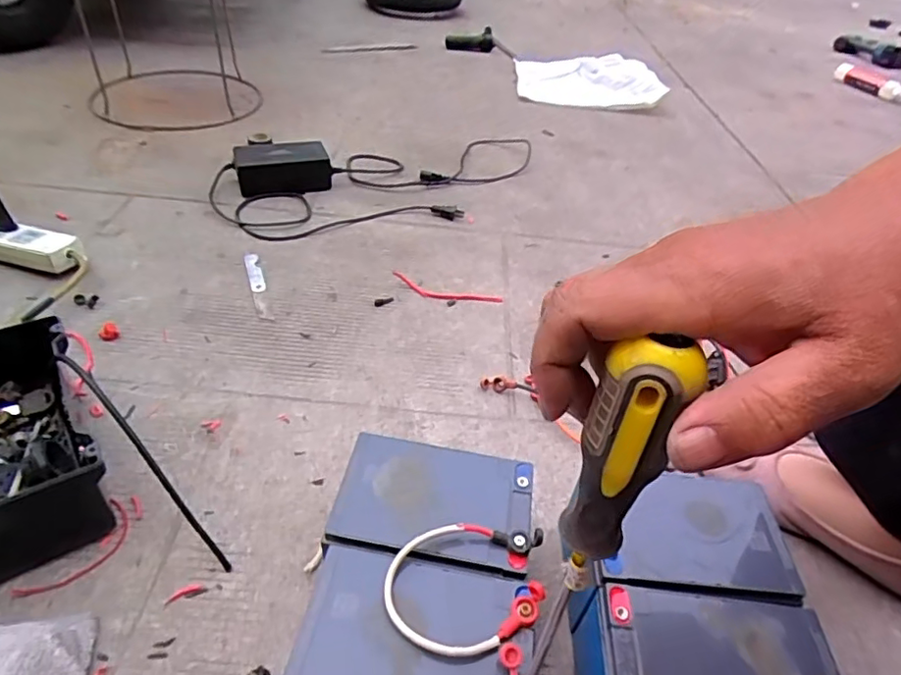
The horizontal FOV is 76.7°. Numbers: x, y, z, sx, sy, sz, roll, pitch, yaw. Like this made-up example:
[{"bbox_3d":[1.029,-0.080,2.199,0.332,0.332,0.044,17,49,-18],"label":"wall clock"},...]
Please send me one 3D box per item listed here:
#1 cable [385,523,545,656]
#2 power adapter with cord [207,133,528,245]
[{"bbox_3d":[0.014,0.167,0.388,0.113,0.025,0.083,-15,46,-24],"label":"cable"},{"bbox_3d":[-0.105,-0.306,0.991,0.585,0.061,0.290,-12,45,-22],"label":"power adapter with cord"}]

